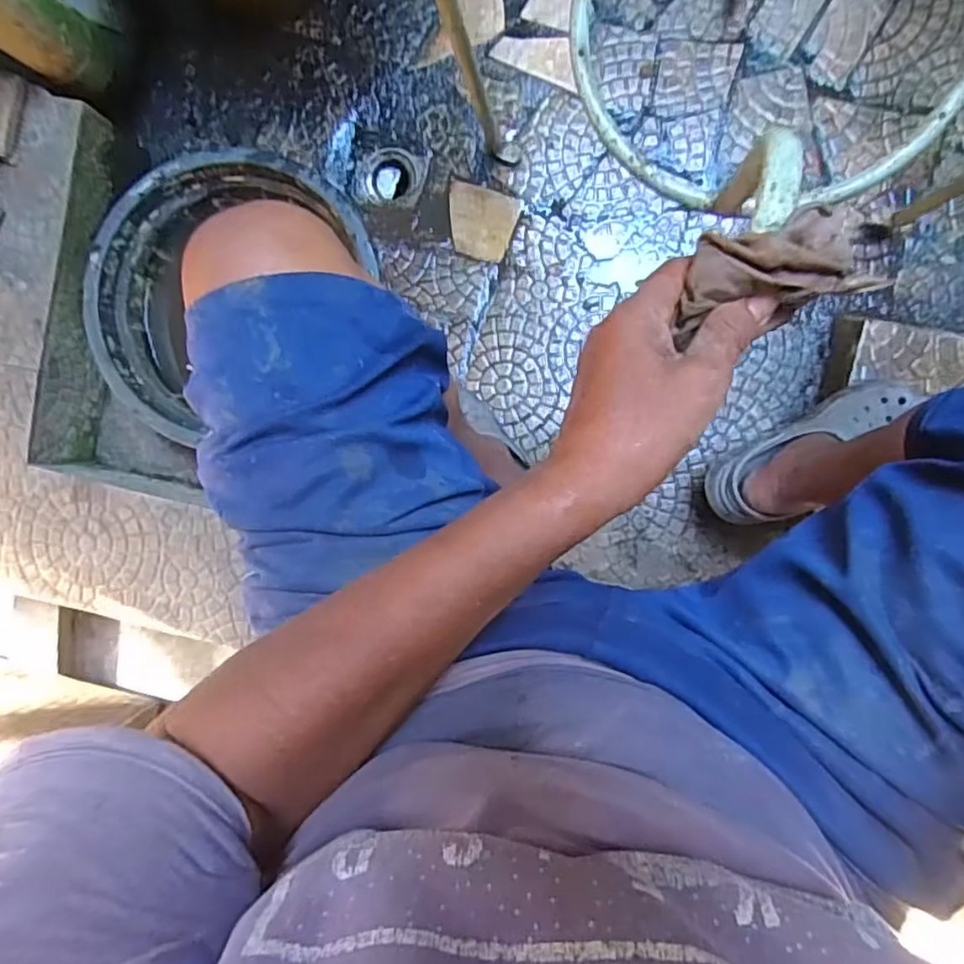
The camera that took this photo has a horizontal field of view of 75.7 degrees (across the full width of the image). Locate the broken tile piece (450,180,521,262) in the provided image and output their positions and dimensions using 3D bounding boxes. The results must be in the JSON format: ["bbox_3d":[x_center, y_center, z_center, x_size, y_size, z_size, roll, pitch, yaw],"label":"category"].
[{"bbox_3d":[-0.006,-0.375,0.894,0.103,0.006,0.095,19,94,5],"label":"broken tile piece"}]

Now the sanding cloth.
[{"bbox_3d":[0.143,-0.106,0.297,0.095,0.045,0.046,-13,91,6],"label":"sanding cloth"}]

